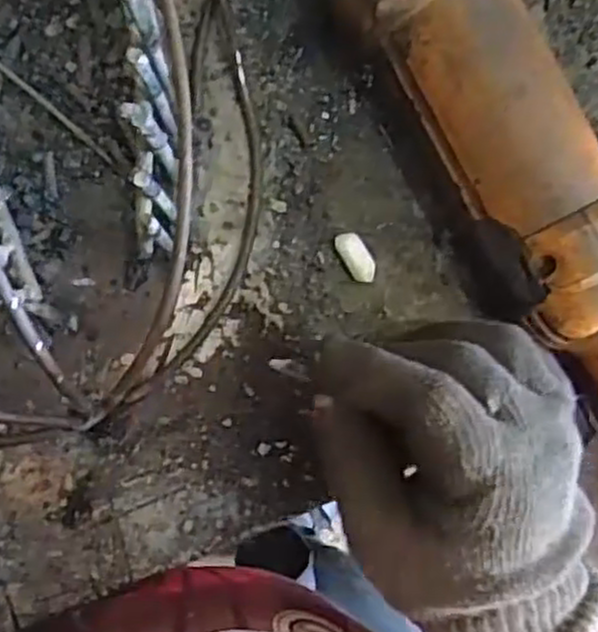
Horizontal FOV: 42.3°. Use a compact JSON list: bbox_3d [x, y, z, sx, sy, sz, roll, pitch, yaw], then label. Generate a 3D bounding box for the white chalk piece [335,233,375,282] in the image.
[{"bbox_3d":[0.026,-0.027,0.355,0.012,0.010,0.024,-30,90,-7],"label":"white chalk piece"}]

